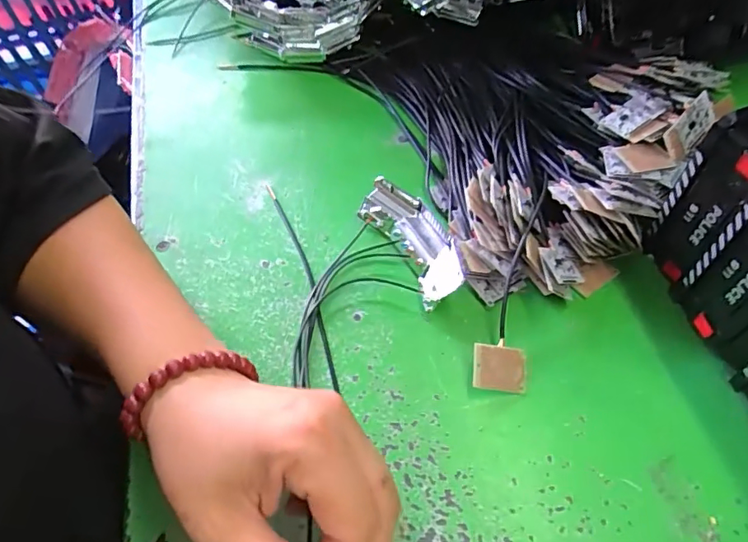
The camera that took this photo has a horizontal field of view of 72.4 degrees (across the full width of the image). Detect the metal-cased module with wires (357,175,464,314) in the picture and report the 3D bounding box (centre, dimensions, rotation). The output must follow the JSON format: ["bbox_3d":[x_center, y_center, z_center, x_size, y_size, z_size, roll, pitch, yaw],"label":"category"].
[{"bbox_3d":[0.027,-0.020,0.341,0.035,0.026,0.095,-24,58,-15],"label":"metal-cased module with wires"}]

